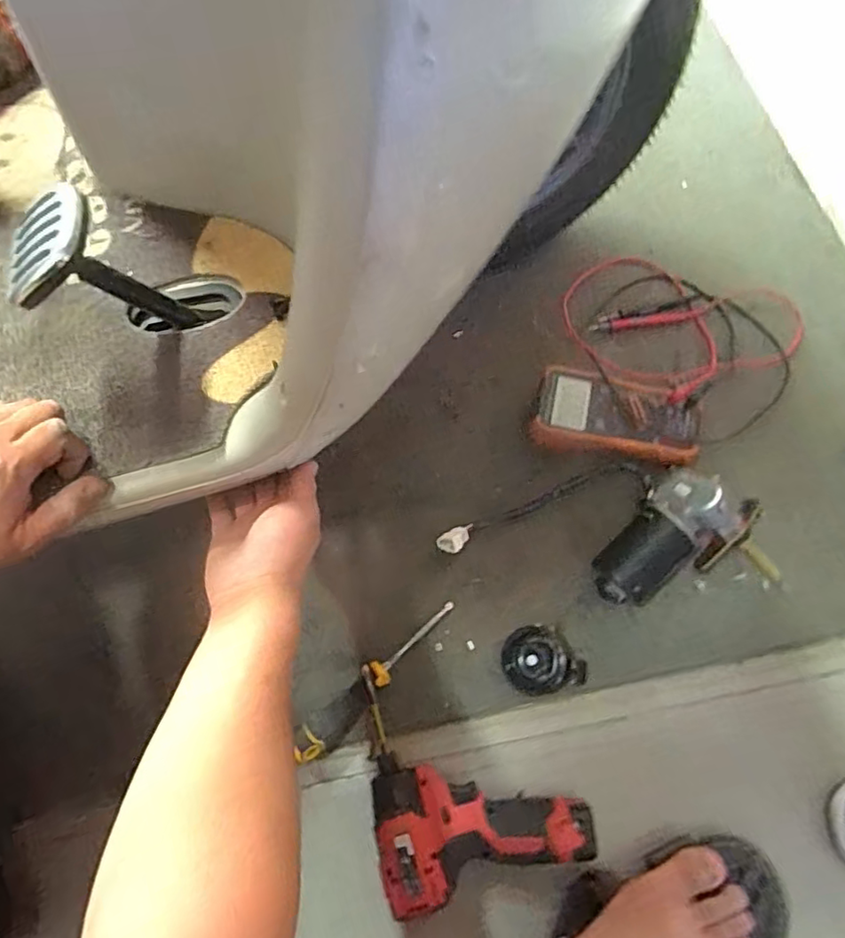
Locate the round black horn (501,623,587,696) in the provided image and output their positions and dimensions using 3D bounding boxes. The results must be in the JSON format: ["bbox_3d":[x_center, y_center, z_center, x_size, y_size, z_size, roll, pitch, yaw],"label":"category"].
[{"bbox_3d":[0.117,0.184,0.572,0.078,0.035,0.062,-13,70,-3],"label":"round black horn"}]

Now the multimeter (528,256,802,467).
[{"bbox_3d":[0.283,-0.124,0.674,0.263,0.046,0.302,22,72,10],"label":"multimeter"}]

